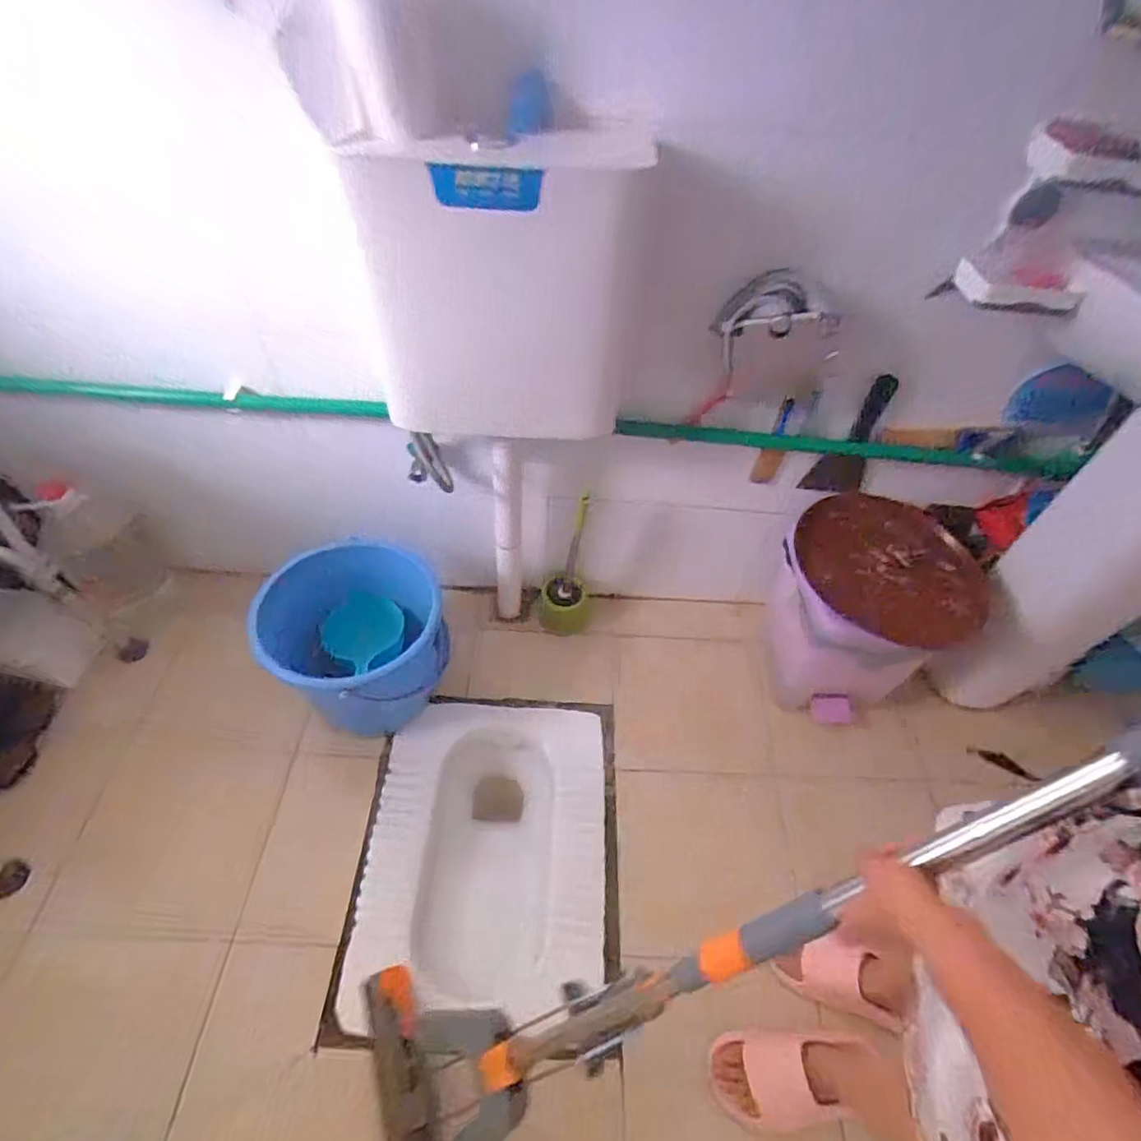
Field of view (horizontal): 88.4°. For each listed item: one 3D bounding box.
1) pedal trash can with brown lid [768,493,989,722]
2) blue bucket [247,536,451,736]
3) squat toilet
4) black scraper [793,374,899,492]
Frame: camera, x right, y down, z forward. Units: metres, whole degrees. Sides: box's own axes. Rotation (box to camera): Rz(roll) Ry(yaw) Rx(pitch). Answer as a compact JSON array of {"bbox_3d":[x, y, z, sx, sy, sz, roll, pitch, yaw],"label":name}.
[{"bbox_3d":[0.568,0.088,1.182,0.286,0.375,0.307,1,49,-1],"label":"pedal trash can with brown lid"},{"bbox_3d":[-0.382,0.162,1.116,0.289,0.323,0.294,2,51,-3],"label":"blue bucket"},{"bbox_3d":[-0.146,0.506,1.077,0.415,0.156,0.541,3,51,-2],"label":"squat toilet"},{"bbox_3d":[0.500,-0.234,1.040,0.104,0.249,0.018,0,51,-5],"label":"black scraper"}]

